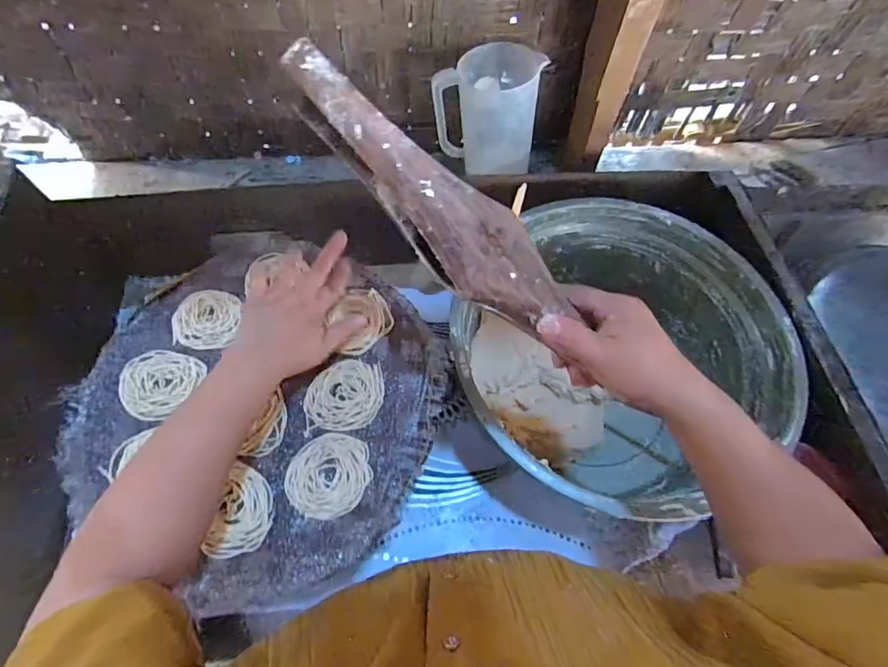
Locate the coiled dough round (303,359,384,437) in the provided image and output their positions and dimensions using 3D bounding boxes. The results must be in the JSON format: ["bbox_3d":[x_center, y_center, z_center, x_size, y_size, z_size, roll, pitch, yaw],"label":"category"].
[{"bbox_3d":[-0.101,0.062,0.480,0.078,0.005,0.070,-6,62,-5],"label":"coiled dough round"}]

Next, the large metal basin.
[{"bbox_3d":[0.214,0.029,0.646,0.399,0.164,0.415,1,62,-2],"label":"large metal basin"}]

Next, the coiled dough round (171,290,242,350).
[{"bbox_3d":[-0.256,-0.016,0.512,0.066,0.008,0.064,1,62,-2],"label":"coiled dough round"}]

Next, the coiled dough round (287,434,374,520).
[{"bbox_3d":[-0.107,0.129,0.443,0.075,0.004,0.077,1,62,-2],"label":"coiled dough round"}]

